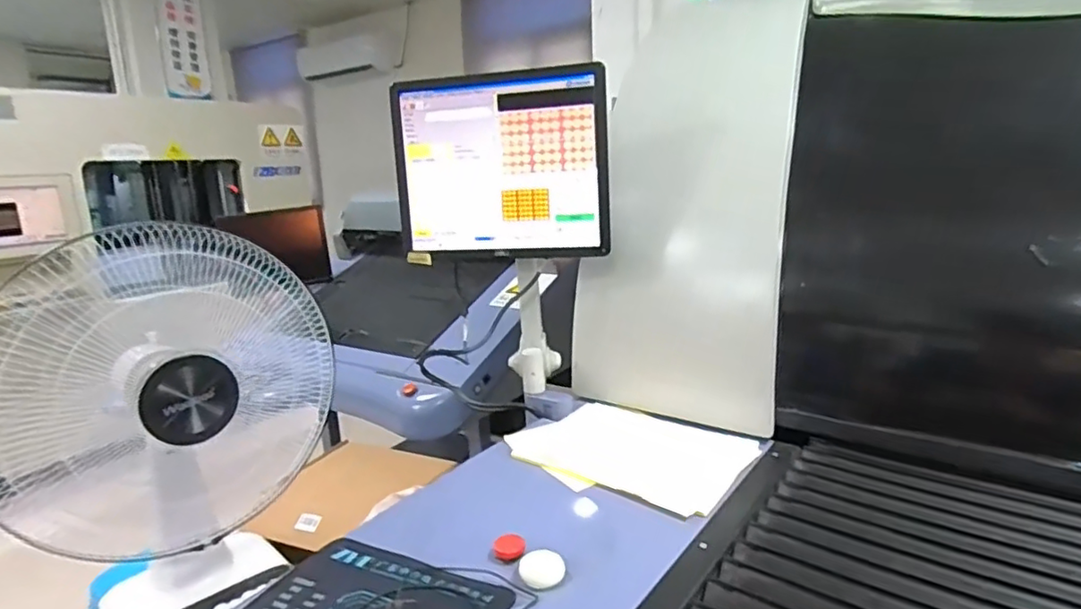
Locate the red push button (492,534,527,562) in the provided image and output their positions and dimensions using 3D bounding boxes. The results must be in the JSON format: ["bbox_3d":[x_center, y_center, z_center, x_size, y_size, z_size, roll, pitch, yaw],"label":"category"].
[{"bbox_3d":[-0.038,0.301,0.756,0.039,0.012,0.036,-3,13,-3],"label":"red push button"}]

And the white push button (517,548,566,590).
[{"bbox_3d":[0.002,0.306,0.703,0.052,0.014,0.055,-3,13,-3],"label":"white push button"}]

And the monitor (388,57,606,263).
[{"bbox_3d":[-0.070,-0.235,1.038,0.368,0.300,0.047,1,14,16],"label":"monitor"}]

